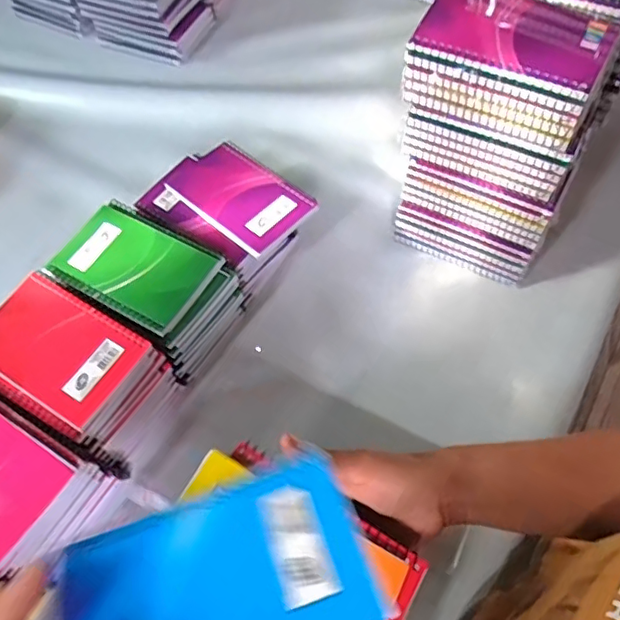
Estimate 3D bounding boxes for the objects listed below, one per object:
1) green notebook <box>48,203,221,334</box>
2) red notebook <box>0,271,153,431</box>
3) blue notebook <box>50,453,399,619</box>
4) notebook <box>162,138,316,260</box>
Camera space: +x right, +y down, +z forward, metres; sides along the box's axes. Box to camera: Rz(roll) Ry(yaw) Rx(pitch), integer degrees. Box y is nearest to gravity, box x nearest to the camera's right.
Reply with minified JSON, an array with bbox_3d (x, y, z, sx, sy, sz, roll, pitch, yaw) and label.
[{"bbox_3d":[-0.153,-0.040,0.490,0.129,0.012,0.090,27,65,16],"label":"green notebook"},{"bbox_3d":[-0.200,0.028,0.444,0.126,0.008,0.081,29,65,17],"label":"red notebook"},{"bbox_3d":[-0.039,0.112,0.236,0.126,0.009,0.079,-17,43,-11],"label":"blue notebook"},{"bbox_3d":[-0.069,-0.113,0.543,0.132,0.011,0.083,39,69,21],"label":"notebook"}]

